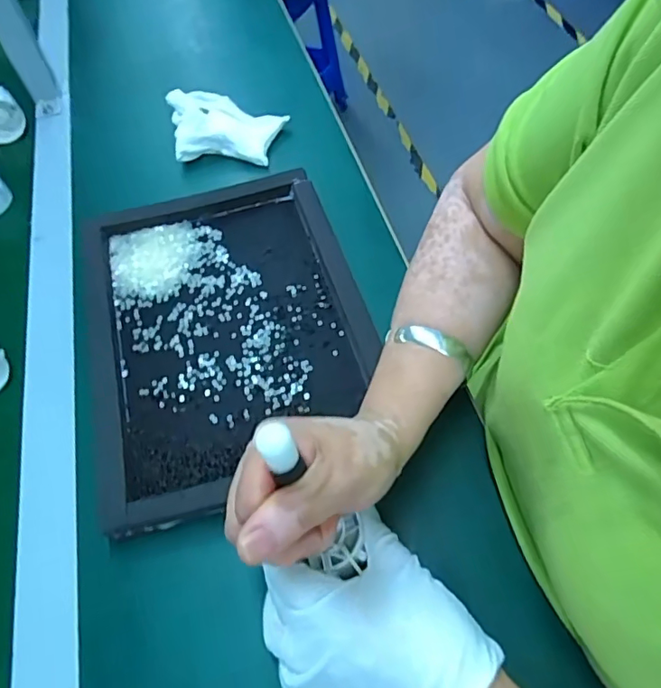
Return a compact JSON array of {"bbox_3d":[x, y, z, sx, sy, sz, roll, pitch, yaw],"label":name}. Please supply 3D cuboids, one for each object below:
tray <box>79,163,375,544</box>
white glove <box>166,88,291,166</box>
[{"bbox_3d":[-0.084,-0.020,0.424,0.218,0.022,0.286,-17,57,-9],"label":"tray"},{"bbox_3d":[-0.116,-0.232,0.578,0.136,0.039,0.104,0,56,3],"label":"white glove"}]

